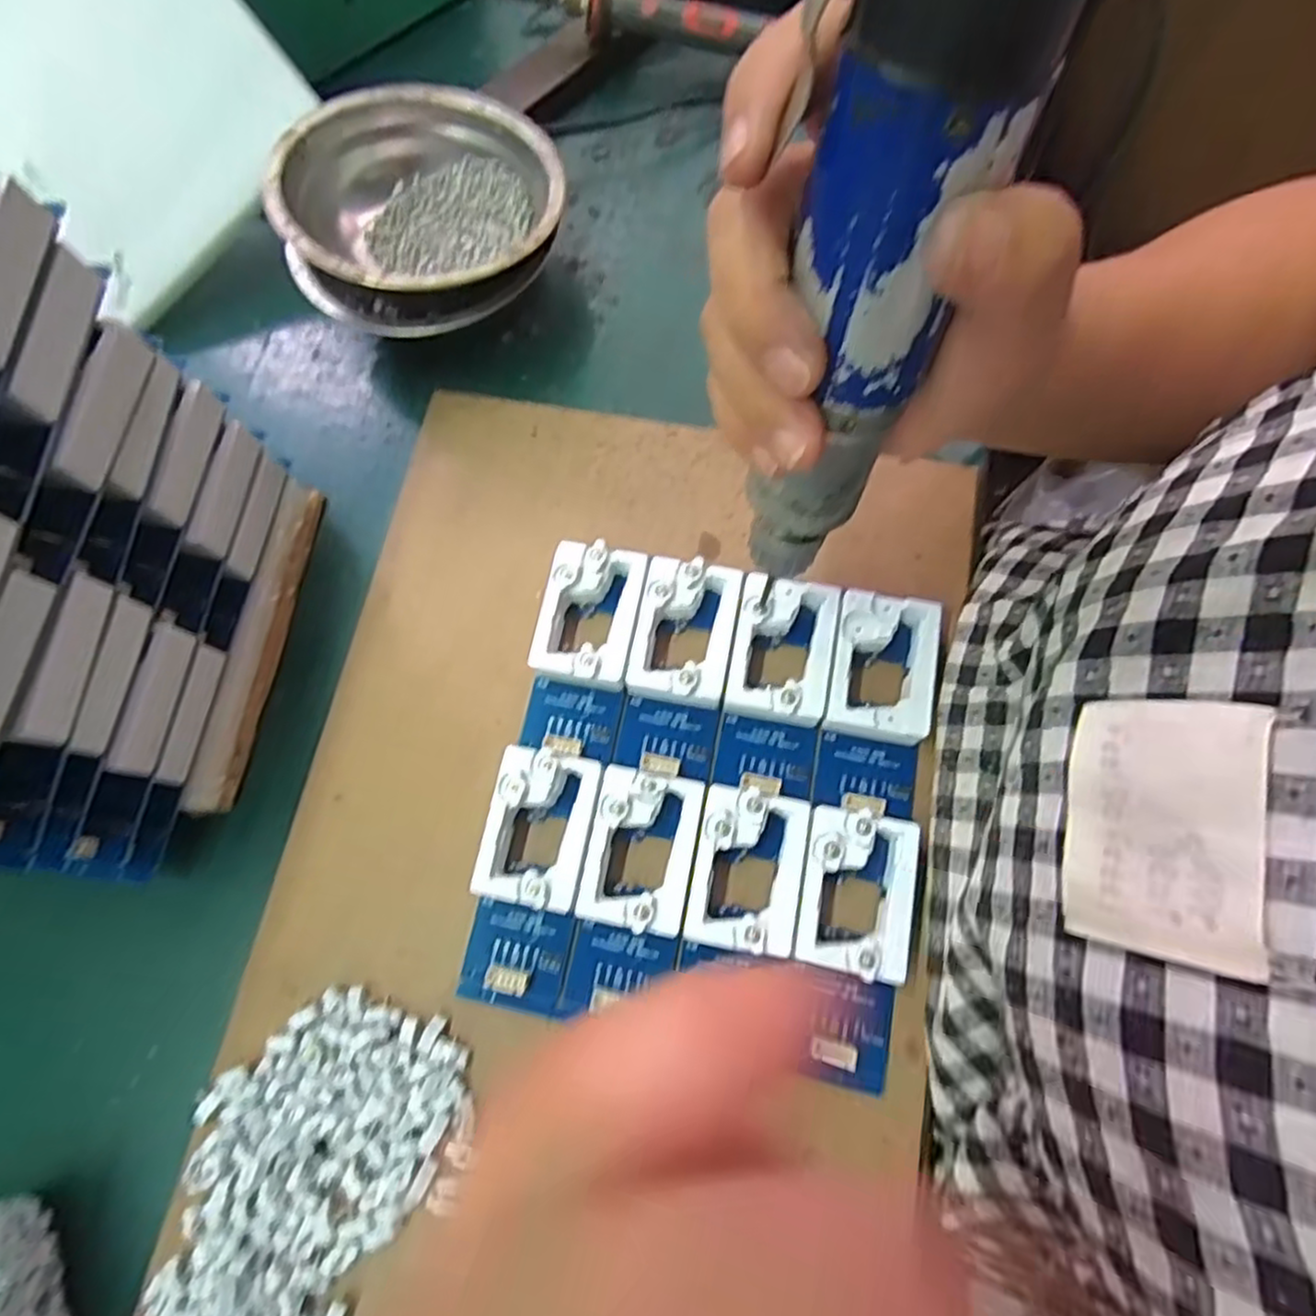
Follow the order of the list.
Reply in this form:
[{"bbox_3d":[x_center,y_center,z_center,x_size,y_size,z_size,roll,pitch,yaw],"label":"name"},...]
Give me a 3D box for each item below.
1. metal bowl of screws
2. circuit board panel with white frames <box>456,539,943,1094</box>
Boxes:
[{"bbox_3d":[-0.109,-0.211,0.355,0.125,0.069,0.132,-15,75,-1],"label":"metal bowl of screws"},{"bbox_3d":[0.020,0.051,0.291,0.161,0.025,0.180,10,76,6],"label":"circuit board panel with white frames"}]

